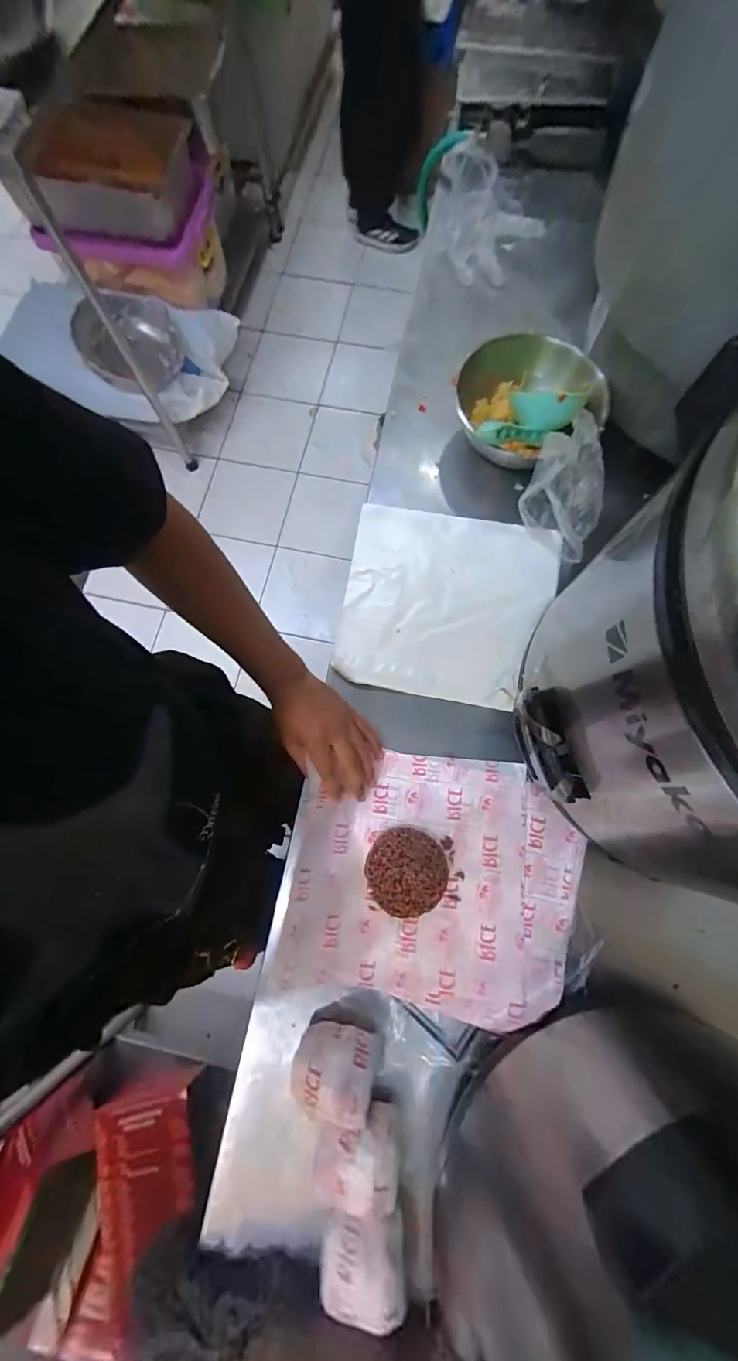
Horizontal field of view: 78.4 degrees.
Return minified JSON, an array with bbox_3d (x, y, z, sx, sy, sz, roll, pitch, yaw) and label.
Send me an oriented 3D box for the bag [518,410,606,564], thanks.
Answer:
[{"bbox_3d":[0.261,-0.253,0.586,0.107,0.079,0.157,23,78,7],"label":"bag"}]

